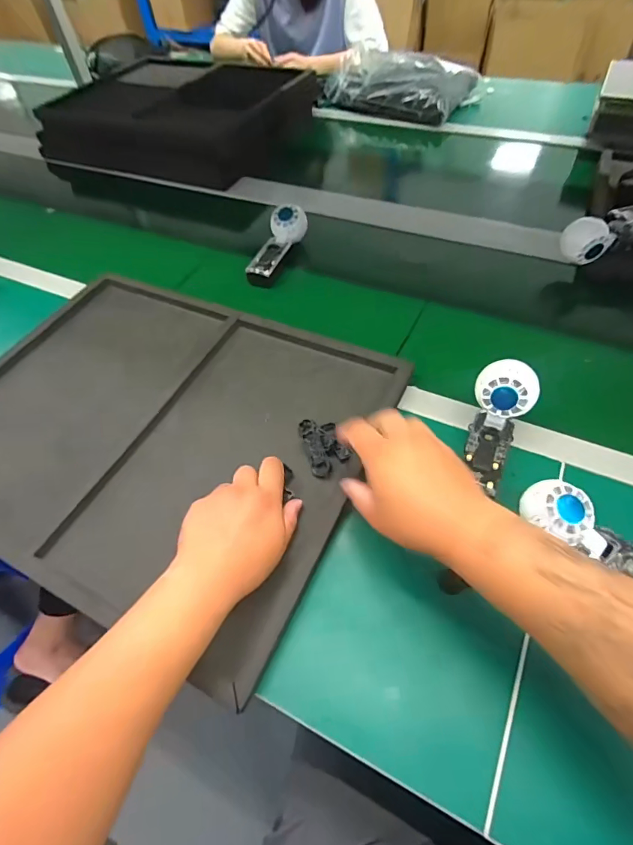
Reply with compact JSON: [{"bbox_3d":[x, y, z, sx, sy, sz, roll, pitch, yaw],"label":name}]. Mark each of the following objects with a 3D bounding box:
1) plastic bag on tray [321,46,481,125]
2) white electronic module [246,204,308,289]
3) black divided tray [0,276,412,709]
[{"bbox_3d":[0.202,-0.891,1.125,0.388,0.096,0.219,32,65,21],"label":"plastic bag on tray"},{"bbox_3d":[-0.068,-0.301,0.741,0.060,0.052,0.153,12,59,11],"label":"white electronic module"},{"bbox_3d":[-0.216,-0.004,0.563,0.546,0.033,0.422,22,62,17],"label":"black divided tray"}]

